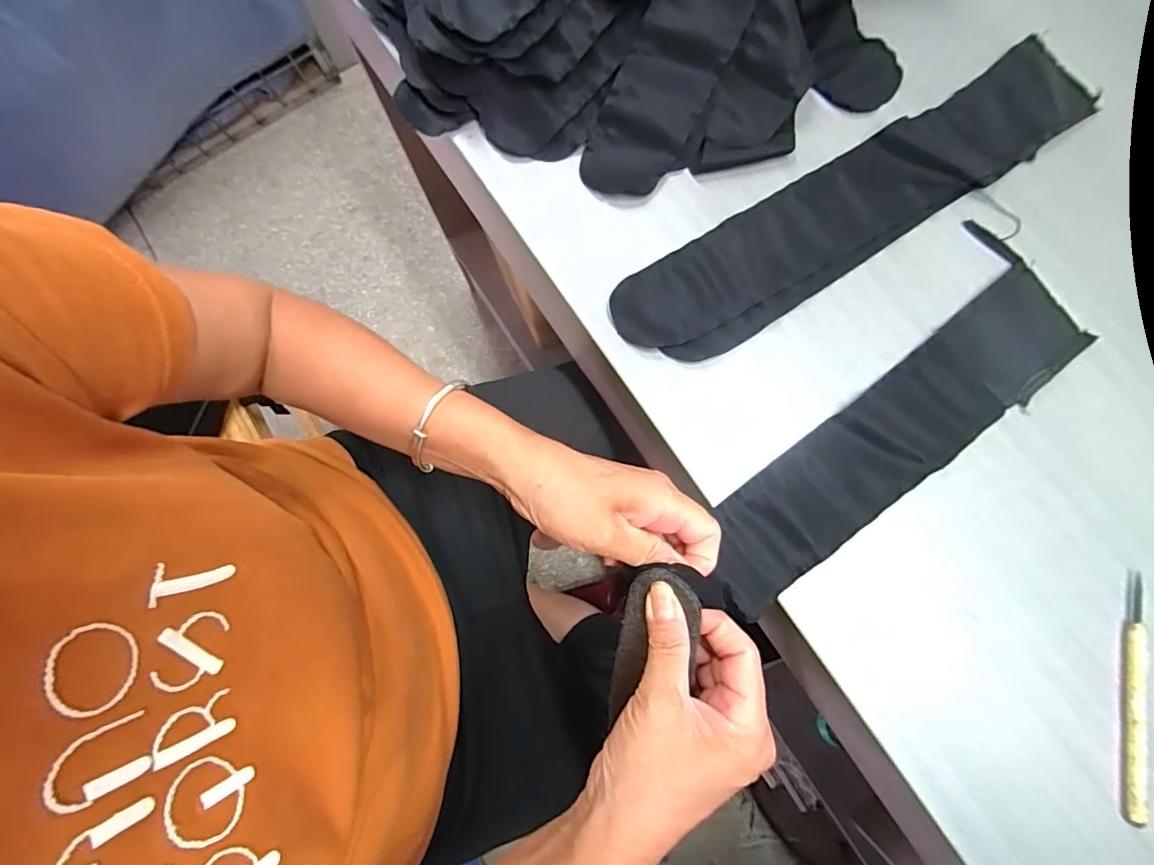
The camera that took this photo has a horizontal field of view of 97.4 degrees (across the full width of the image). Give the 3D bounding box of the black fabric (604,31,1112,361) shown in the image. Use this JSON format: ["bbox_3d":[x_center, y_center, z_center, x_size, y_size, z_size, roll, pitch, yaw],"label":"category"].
[{"bbox_3d":[0.213,-0.173,0.385,0.402,0.011,0.083,-31,79,-5],"label":"black fabric"}]

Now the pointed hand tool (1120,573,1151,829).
[{"bbox_3d":[0.347,0.164,0.314,0.012,0.011,0.143,14,79,4],"label":"pointed hand tool"}]

